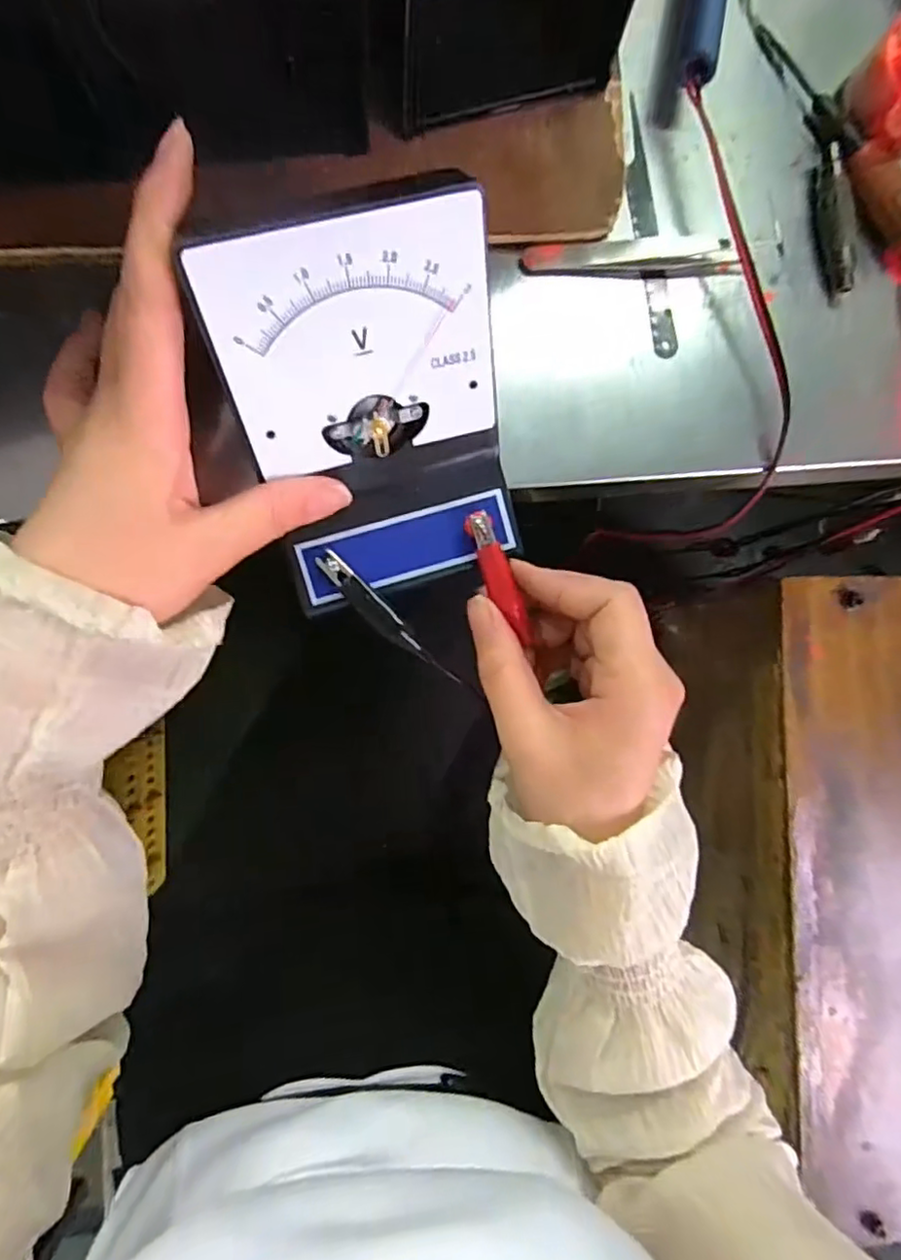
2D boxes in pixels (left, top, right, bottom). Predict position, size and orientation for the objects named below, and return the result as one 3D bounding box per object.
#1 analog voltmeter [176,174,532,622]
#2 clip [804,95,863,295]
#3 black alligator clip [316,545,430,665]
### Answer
[{"bbox_3d":[-0.026,-0.073,0.223,0.093,0.089,0.105,-14,88,-3],"label":"analog voltmeter"},{"bbox_3d":[0.185,-0.210,0.297,0.018,0.014,0.095,-2,88,-7],"label":"clip"},{"bbox_3d":[-0.031,-0.008,0.246,0.057,0.007,0.010,45,83,-4],"label":"black alligator clip"}]

